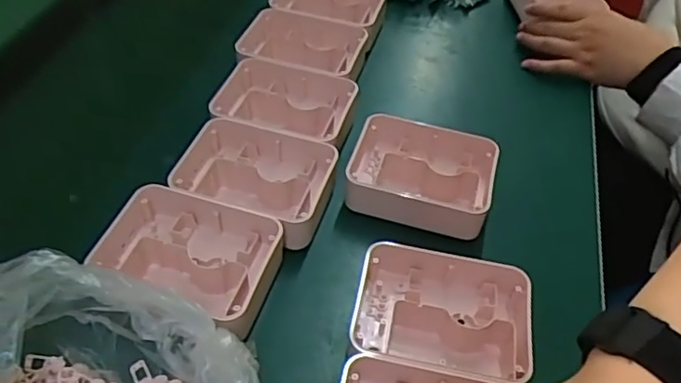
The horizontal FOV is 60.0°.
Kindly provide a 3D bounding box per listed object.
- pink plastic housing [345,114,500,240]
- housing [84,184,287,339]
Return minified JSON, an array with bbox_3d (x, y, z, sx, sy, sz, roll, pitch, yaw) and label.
[{"bbox_3d":[0.074,-0.015,0.549,0.133,0.038,0.104,12,48,7],"label":"pink plastic housing"},{"bbox_3d":[-0.117,0.054,0.468,0.145,0.044,0.097,19,49,12],"label":"housing"}]

